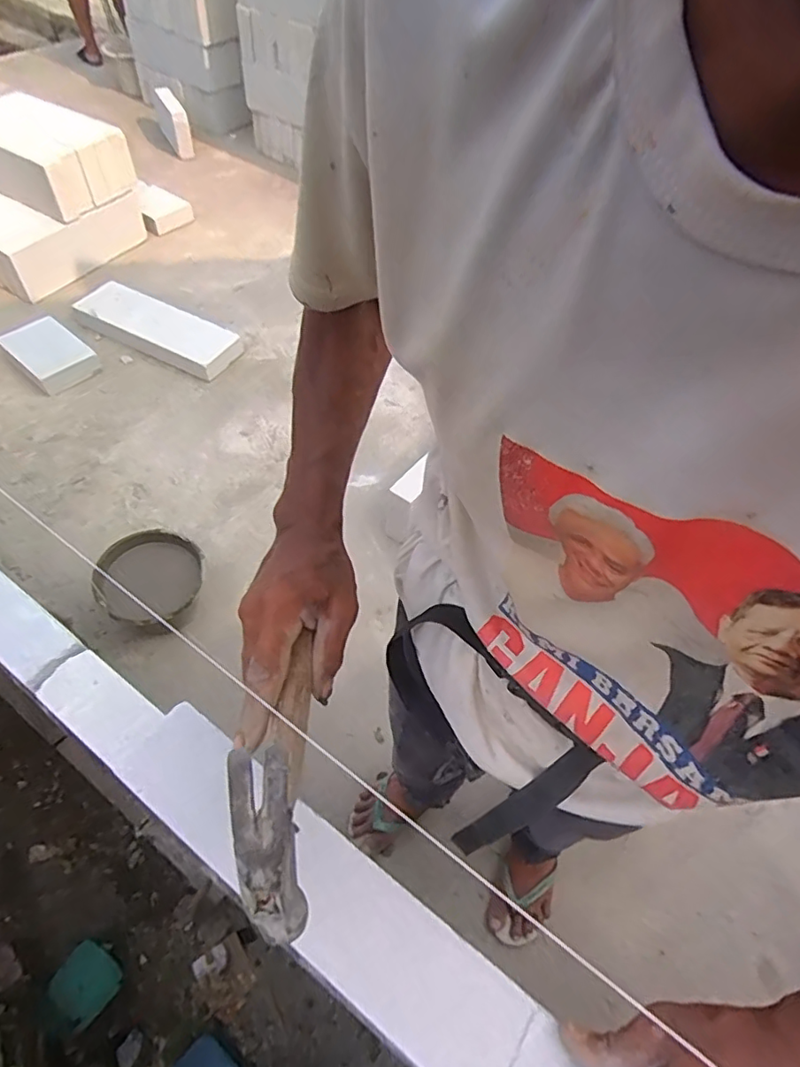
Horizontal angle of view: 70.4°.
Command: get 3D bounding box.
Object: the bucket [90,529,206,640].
[{"bbox_3d":[-0.593,0.138,1.401,0.227,0.197,0.237,3,54,-4],"label":"bucket"}]

